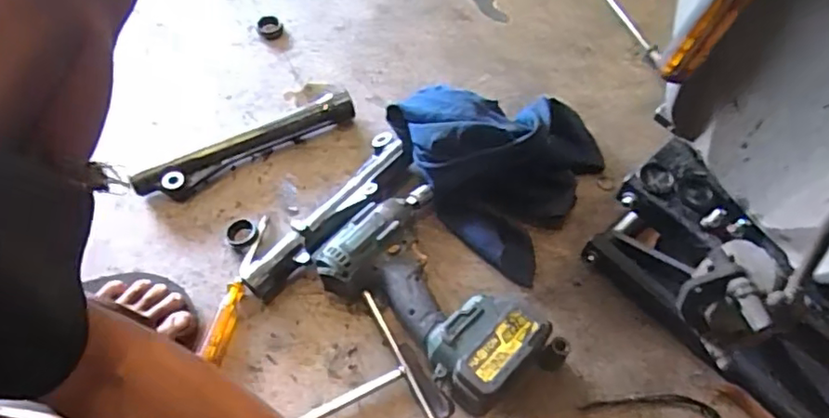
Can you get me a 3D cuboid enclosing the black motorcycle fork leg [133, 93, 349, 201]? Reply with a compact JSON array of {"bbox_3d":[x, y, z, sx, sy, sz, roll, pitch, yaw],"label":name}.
[{"bbox_3d":[-0.209,-0.078,0.746,0.286,0.042,0.050,-24,64,-16],"label":"black motorcycle fork leg"}]

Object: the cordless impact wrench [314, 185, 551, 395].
[{"bbox_3d":[0.017,0.091,0.628,0.160,0.077,0.251,-33,66,-20],"label":"cordless impact wrench"}]

